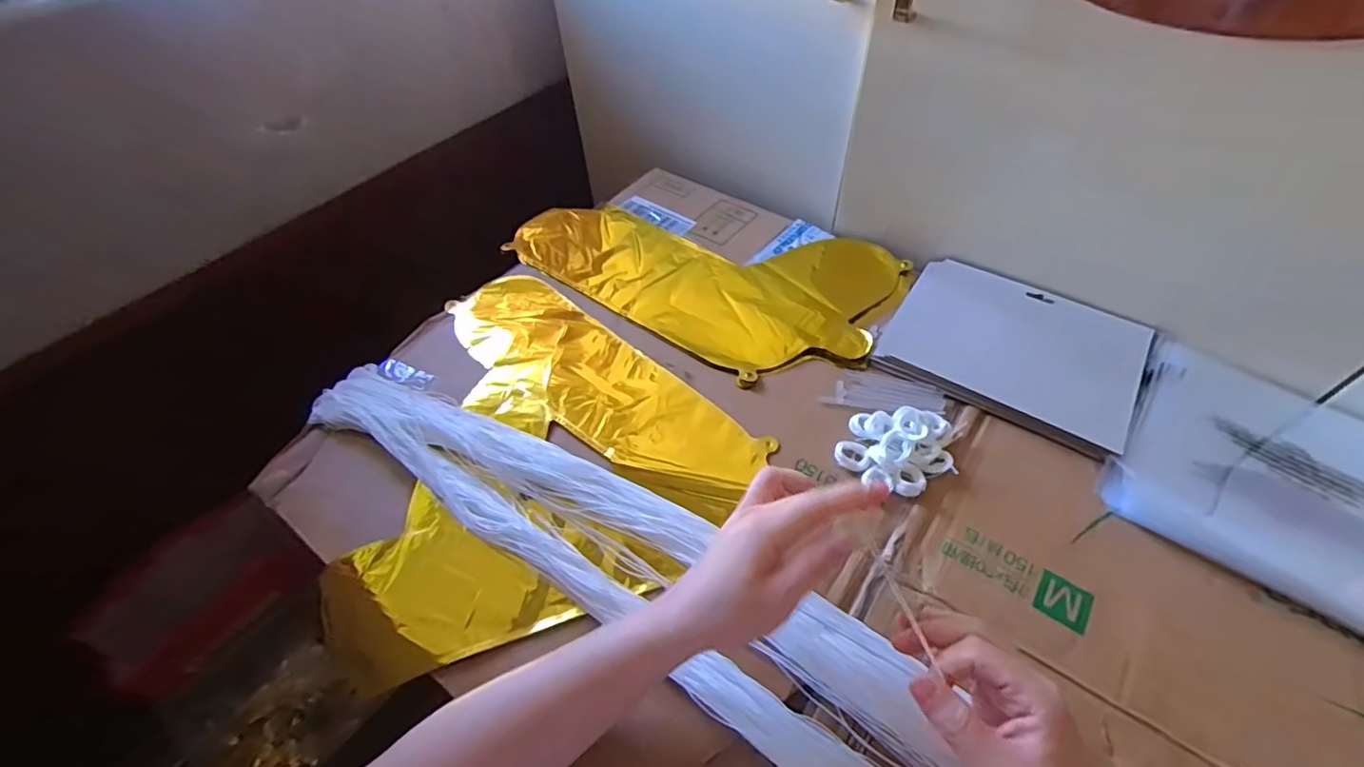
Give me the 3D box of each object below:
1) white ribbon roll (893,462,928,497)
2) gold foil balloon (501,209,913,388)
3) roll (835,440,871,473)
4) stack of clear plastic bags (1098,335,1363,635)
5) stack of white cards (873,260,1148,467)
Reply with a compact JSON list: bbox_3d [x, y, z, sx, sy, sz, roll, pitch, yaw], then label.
[{"bbox_3d":[0.179,0.075,0.454,0.023,0.014,0.025,-1,52,2],"label":"white ribbon roll"},{"bbox_3d":[0.026,-0.137,0.631,0.389,0.007,0.234,31,59,24],"label":"gold foil balloon"},{"bbox_3d":[0.138,0.058,0.468,0.028,0.008,0.022,24,57,20],"label":"roll"},{"bbox_3d":[0.467,0.071,0.442,0.223,0.015,0.206,31,59,24],"label":"stack of clear plastic bags"},{"bbox_3d":[0.305,-0.036,0.534,0.204,0.011,0.164,28,58,22],"label":"stack of white cards"}]

